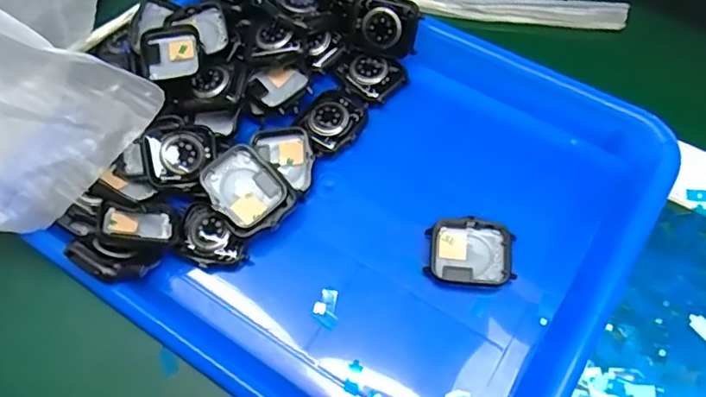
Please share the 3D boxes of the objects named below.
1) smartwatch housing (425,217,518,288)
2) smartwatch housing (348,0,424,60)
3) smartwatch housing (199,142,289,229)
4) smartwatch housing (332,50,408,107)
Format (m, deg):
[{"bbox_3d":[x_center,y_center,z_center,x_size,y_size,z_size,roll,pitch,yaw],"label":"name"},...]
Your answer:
[{"bbox_3d":[0.065,0.030,0.319,0.046,0.016,0.034,8,65,9],"label":"smartwatch housing"},{"bbox_3d":[0.021,-0.109,0.360,0.042,0.036,0.009,21,27,1],"label":"smartwatch housing"},{"bbox_3d":[-0.062,-0.007,0.325,0.043,0.008,0.037,46,75,-3],"label":"smartwatch housing"},{"bbox_3d":[0.011,-0.082,0.371,0.033,0.013,0.040,-41,67,-14],"label":"smartwatch housing"}]

